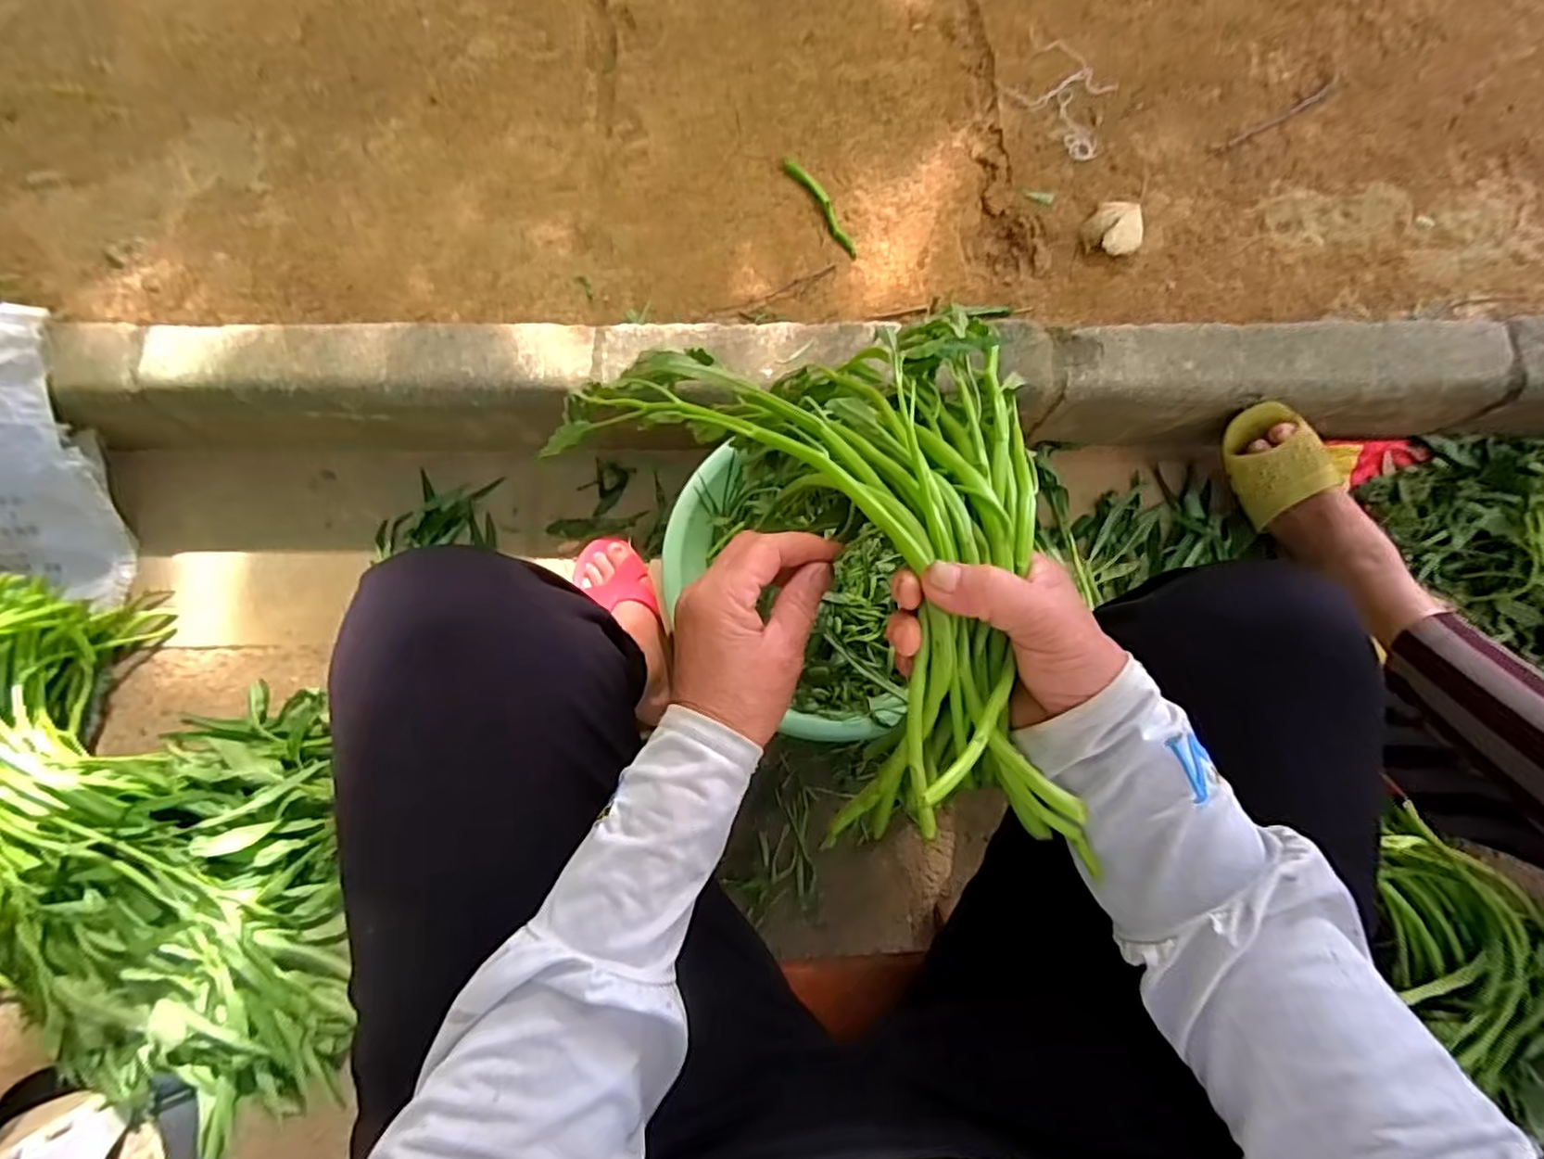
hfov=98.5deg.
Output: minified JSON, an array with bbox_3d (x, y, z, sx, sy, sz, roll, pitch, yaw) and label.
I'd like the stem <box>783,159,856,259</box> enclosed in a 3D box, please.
[{"bbox_3d":[0.063,-0.482,0.853,0.020,0.013,0.168,-29,80,-7],"label":"stem"}]

